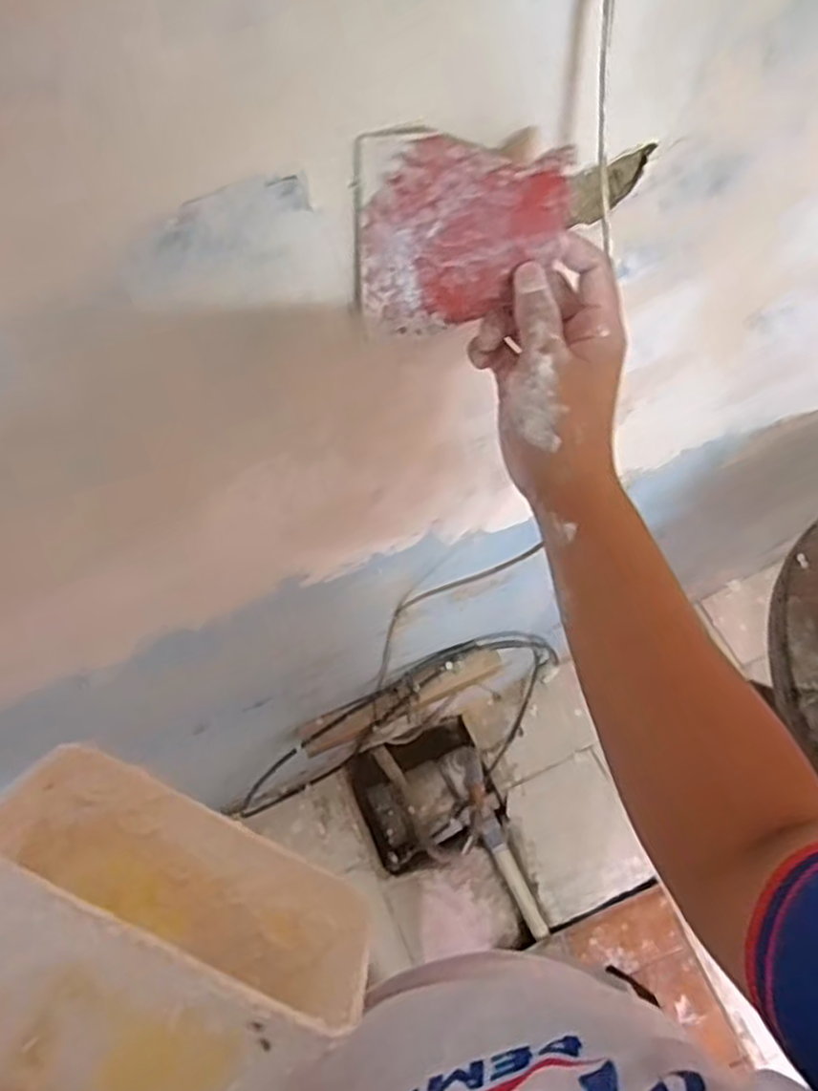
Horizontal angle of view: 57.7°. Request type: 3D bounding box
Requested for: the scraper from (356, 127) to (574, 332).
[{"bbox_3d":[0.027,-0.163,0.397,0.107,0.113,0.004,-5,58,-7],"label":"scraper"}]

